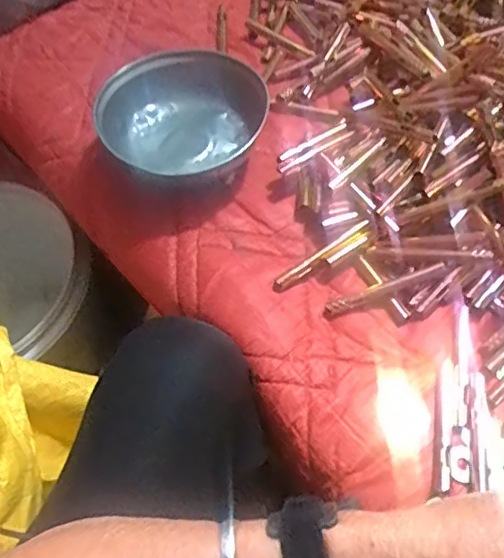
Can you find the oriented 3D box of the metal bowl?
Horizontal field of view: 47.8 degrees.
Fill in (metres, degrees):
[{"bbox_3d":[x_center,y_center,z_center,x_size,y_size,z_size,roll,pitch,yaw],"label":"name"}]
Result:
[{"bbox_3d":[-0.060,-0.138,0.494,0.133,0.056,0.132,-2,60,3],"label":"metal bowl"}]

